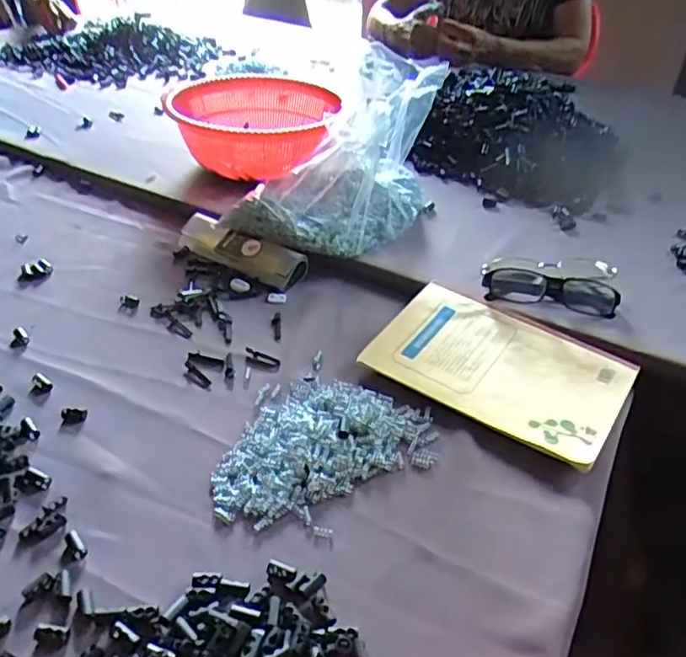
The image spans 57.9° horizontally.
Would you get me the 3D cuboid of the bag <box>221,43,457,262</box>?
[{"bbox_3d":[-0.012,-0.175,0.668,0.199,0.174,0.139,6,38,5],"label":"bag"}]

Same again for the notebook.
[{"bbox_3d":[0.138,0.028,0.540,0.199,0.012,0.145,25,45,25],"label":"notebook"}]

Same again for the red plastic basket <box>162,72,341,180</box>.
[{"bbox_3d":[-0.118,-0.258,0.821,0.209,0.100,0.217,4,38,3],"label":"red plastic basket"}]

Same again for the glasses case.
[{"bbox_3d":[-0.116,-0.089,0.677,0.164,0.030,0.044,25,44,27],"label":"glasses case"}]

